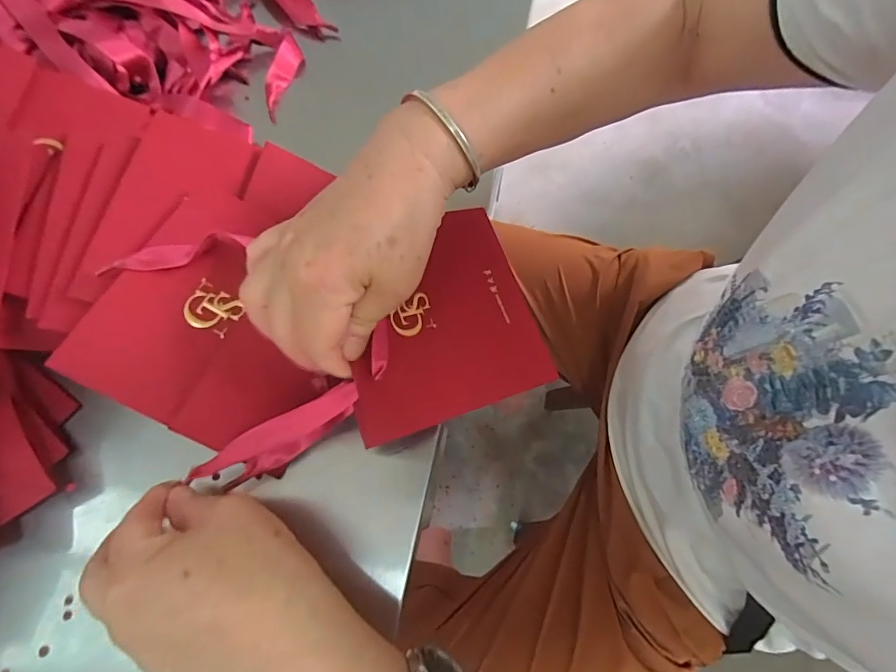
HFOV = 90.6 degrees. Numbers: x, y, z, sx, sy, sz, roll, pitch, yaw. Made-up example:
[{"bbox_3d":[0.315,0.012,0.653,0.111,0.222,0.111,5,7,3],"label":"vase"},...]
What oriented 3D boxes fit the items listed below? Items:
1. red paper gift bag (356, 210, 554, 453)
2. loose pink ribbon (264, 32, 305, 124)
[{"bbox_3d":[-0.005,-0.015,0.292,0.137,0.009,0.132,-15,80,-26],"label":"red paper gift bag"},{"bbox_3d":[-0.147,-0.227,0.388,0.021,0.015,0.082,16,70,7],"label":"loose pink ribbon"}]

